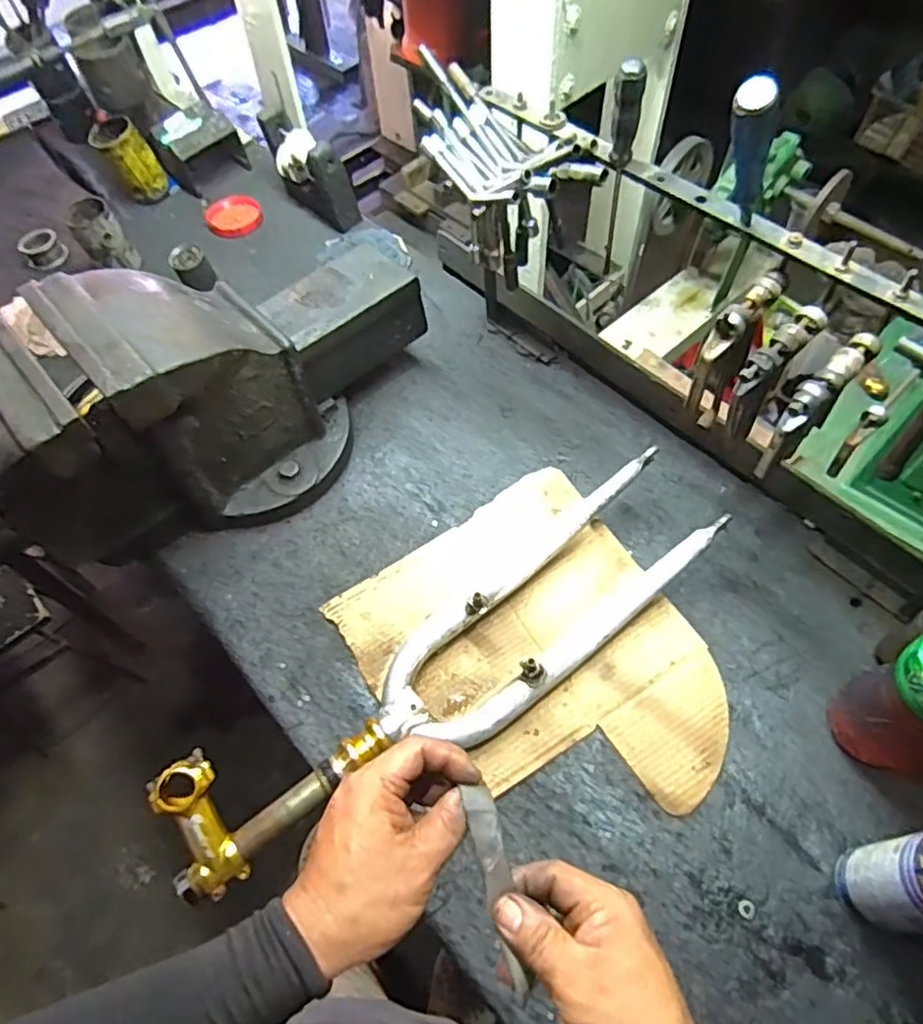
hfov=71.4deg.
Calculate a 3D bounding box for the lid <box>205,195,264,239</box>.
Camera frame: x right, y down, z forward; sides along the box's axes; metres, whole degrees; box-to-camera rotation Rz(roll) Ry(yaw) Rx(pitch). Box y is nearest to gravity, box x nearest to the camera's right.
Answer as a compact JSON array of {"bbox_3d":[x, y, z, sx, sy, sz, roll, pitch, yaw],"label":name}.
[{"bbox_3d":[-0.388,-0.504,1.096,0.091,0.014,0.095,-1,59,2],"label":"lid"}]

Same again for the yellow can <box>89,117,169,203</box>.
[{"bbox_3d":[-0.560,-0.593,1.102,0.083,0.133,0.067,-30,62,-14],"label":"yellow can"}]

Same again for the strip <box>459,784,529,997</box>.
[{"bbox_3d":[0.021,0.224,0.387,0.018,0.010,0.107,-12,57,-3],"label":"strip"}]

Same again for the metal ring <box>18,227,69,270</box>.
[{"bbox_3d":[-0.710,-0.444,1.092,0.062,0.047,0.062,-1,59,2],"label":"metal ring"}]

